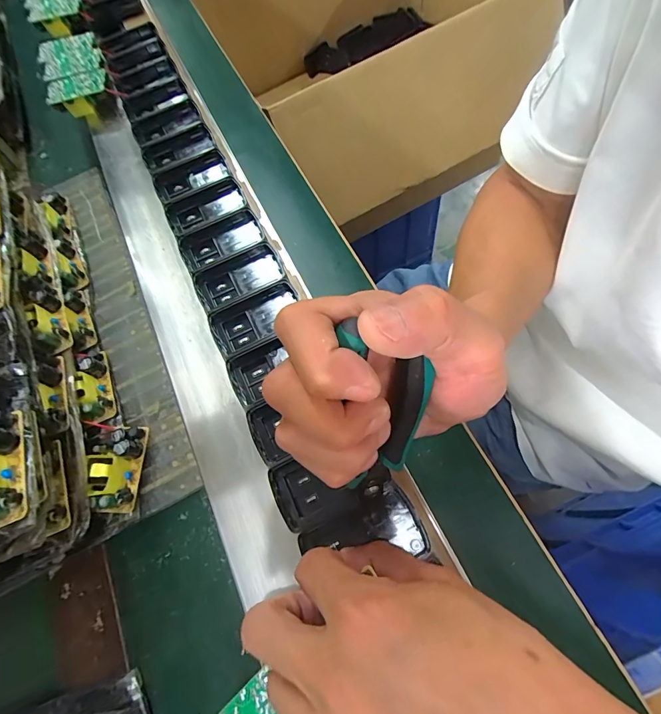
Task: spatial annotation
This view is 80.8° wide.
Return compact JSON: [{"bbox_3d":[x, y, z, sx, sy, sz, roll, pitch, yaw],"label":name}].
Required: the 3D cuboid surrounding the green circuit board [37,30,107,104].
[{"bbox_3d":[-0.292,-0.330,0.436,0.067,0.010,0.121,-25,66,-4],"label":"green circuit board"}]

